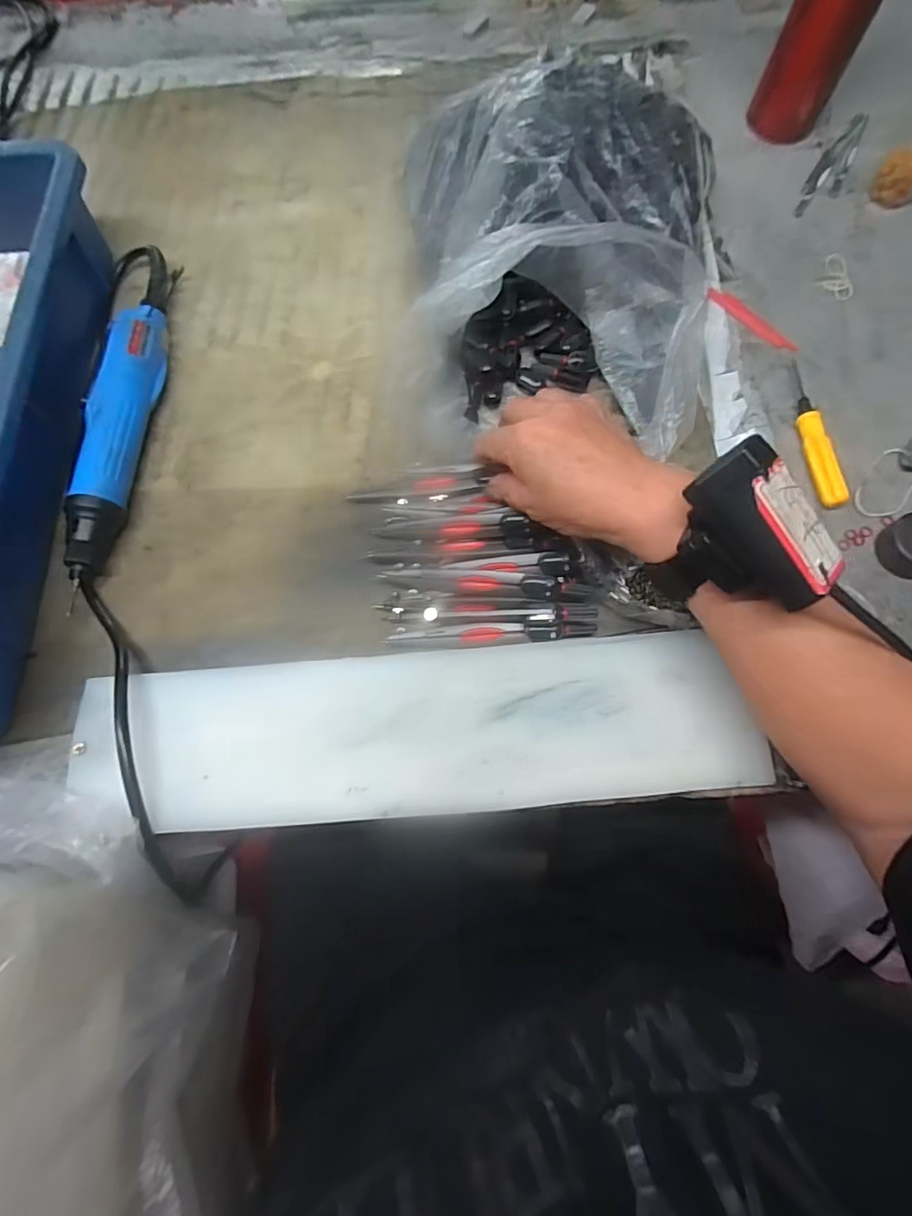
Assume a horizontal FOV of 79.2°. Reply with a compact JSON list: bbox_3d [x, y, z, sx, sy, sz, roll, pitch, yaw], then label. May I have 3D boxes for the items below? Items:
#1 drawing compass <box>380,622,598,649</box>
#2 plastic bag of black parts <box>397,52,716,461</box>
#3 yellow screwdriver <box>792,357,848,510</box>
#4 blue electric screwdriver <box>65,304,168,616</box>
[{"bbox_3d":[0.022,0.016,0.336,0.127,0.013,0.013,-1,72,1],"label":"drawing compass"},{"bbox_3d":[0.068,-0.240,0.374,0.200,0.097,0.249,3,72,3],"label":"plastic bag of black parts"},{"bbox_3d":[0.249,-0.122,0.381,0.017,0.012,0.115,-4,72,0],"label":"yellow screwdriver"},{"bbox_3d":[-0.234,-0.113,0.379,0.032,0.037,0.209,4,72,3],"label":"blue electric screwdriver"}]

